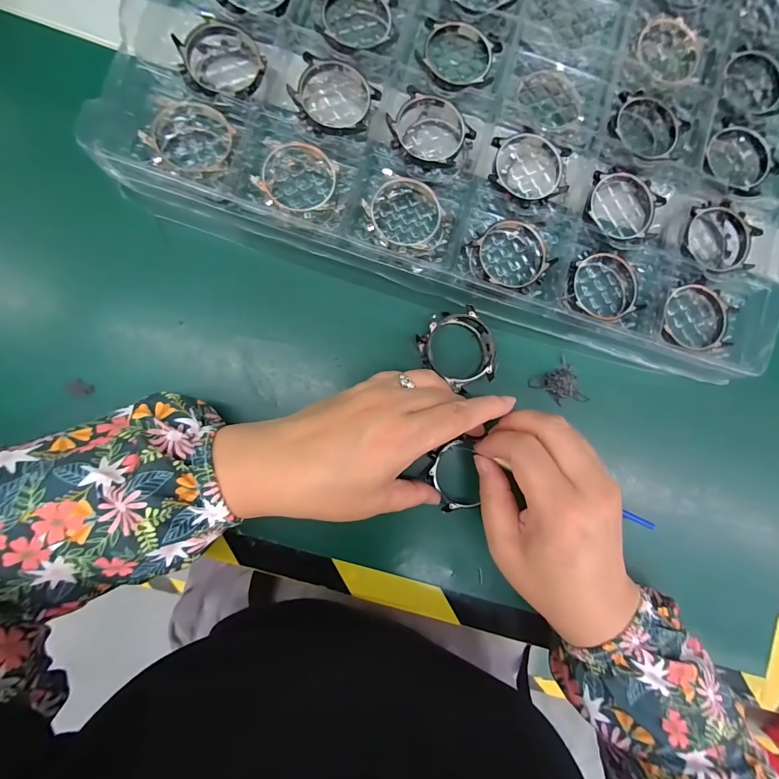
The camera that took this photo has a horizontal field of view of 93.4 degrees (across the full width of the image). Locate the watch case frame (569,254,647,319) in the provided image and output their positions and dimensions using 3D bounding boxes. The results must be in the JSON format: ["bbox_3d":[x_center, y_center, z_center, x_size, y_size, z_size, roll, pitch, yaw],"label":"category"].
[{"bbox_3d":[0.146,-0.069,0.249,0.045,0.010,0.046,-24,89,-4],"label":"watch case frame"}]

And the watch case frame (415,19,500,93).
[{"bbox_3d":[0.046,-0.224,0.248,0.053,0.008,0.051,14,87,-3],"label":"watch case frame"}]

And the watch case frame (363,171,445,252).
[{"bbox_3d":[0.010,-0.112,0.237,0.052,0.012,0.047,17,87,-3],"label":"watch case frame"}]

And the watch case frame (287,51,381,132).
[{"bbox_3d":[-0.035,-0.190,0.237,0.052,0.010,0.049,23,86,-2],"label":"watch case frame"}]

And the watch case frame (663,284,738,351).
[{"bbox_3d":[0.215,-0.048,0.255,0.050,0.012,0.045,14,87,-3],"label":"watch case frame"}]

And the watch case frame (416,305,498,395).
[{"bbox_3d":[0.046,-0.026,0.250,0.049,0.016,0.054,-30,90,-4],"label":"watch case frame"}]

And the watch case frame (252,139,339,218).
[{"bbox_3d":[-0.057,-0.132,0.229,0.048,0.004,0.044,14,86,-8],"label":"watch case frame"}]

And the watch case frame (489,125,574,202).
[{"bbox_3d":[0.093,-0.152,0.248,0.053,0.010,0.053,7,87,-3],"label":"watch case frame"}]

